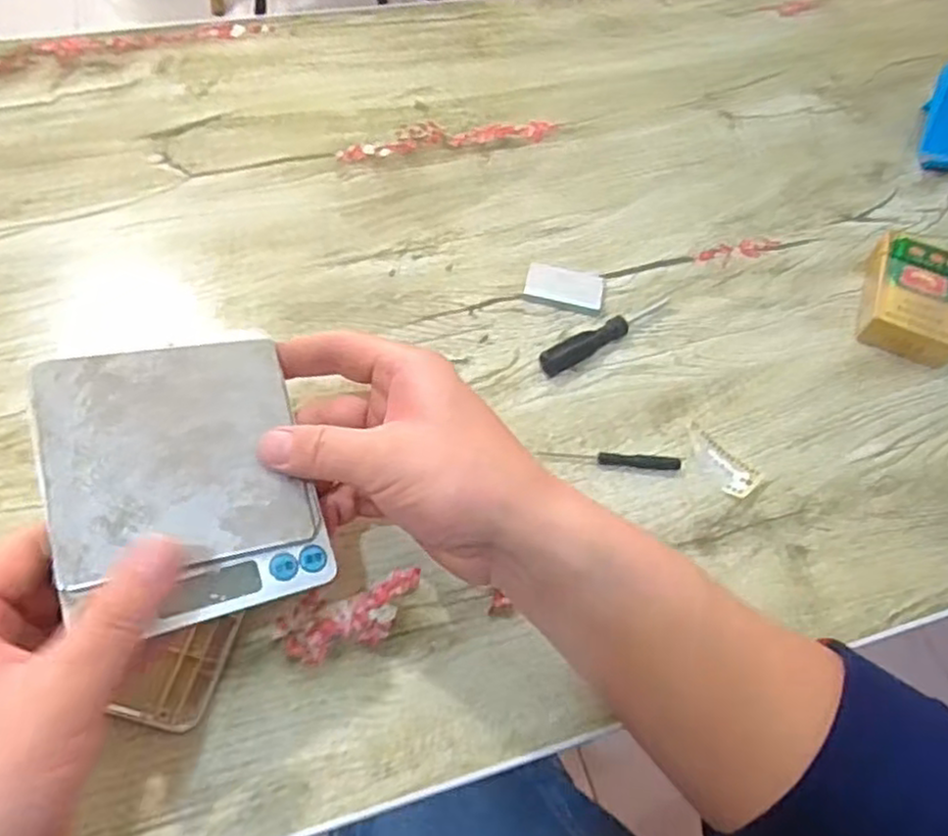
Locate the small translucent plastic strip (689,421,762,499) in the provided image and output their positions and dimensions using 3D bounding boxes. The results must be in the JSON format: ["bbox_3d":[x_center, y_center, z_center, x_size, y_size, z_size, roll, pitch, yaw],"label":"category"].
[{"bbox_3d":[0.141,0.025,0.417,0.023,0.004,0.049,-38,69,-22],"label":"small translucent plastic strip"}]

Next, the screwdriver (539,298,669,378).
[{"bbox_3d":[0.084,-0.054,0.452,0.100,0.012,0.013,-28,65,-19],"label":"screwdriver"}]

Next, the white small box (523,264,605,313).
[{"bbox_3d":[0.060,-0.087,0.476,0.051,0.005,0.031,10,60,2],"label":"white small box"}]

